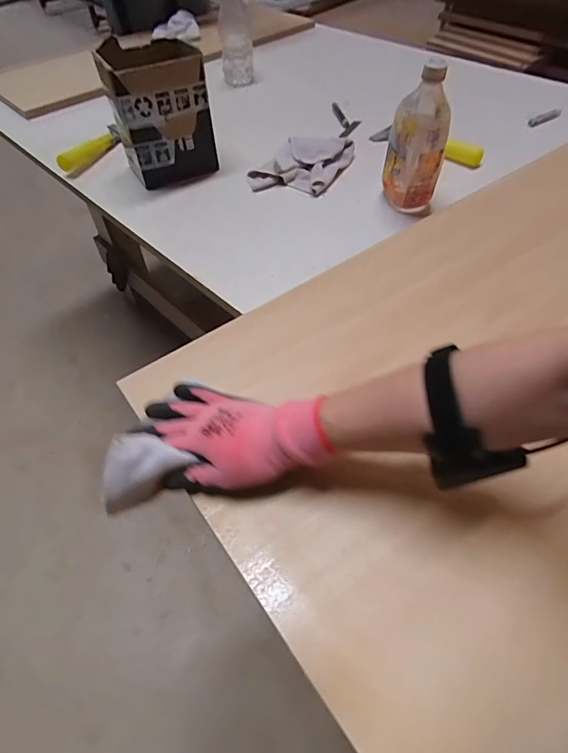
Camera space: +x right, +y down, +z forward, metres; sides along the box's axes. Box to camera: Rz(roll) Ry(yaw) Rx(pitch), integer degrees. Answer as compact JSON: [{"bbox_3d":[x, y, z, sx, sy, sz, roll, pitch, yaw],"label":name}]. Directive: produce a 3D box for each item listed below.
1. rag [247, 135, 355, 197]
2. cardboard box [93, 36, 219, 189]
[{"bbox_3d":[0.036,-0.382,0.768,0.135,0.033,0.177,23,56,18],"label":"rag"},{"bbox_3d":[-0.214,-0.450,0.743,0.157,0.175,0.131,-23,55,-16],"label":"cardboard box"}]

